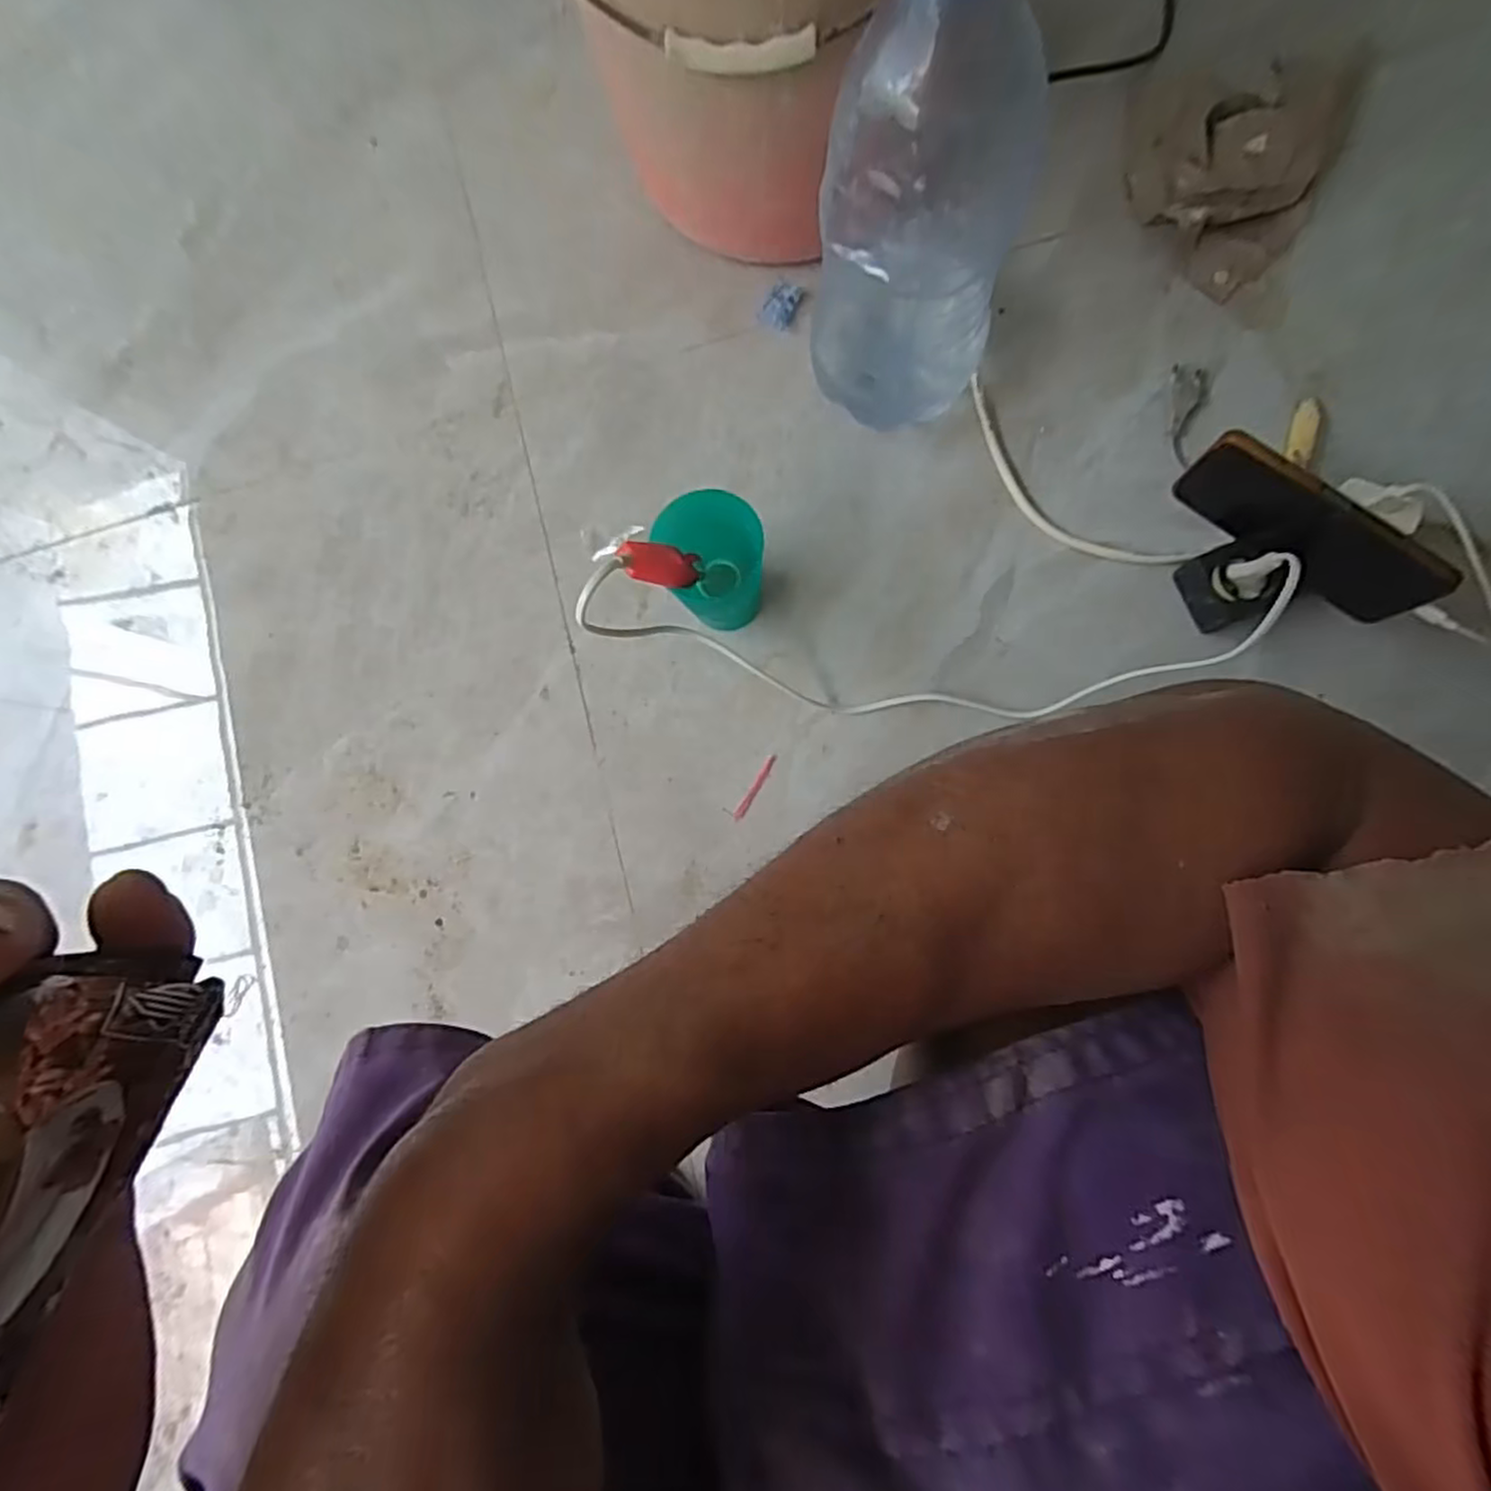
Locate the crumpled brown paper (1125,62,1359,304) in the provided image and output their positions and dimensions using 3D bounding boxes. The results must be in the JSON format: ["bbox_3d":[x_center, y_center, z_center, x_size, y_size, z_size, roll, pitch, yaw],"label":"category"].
[{"bbox_3d":[0.383,-0.465,0.574,0.158,0.042,0.173,22,86,8],"label":"crumpled brown paper"}]

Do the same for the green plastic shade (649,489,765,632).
[{"bbox_3d":[-0.020,-0.134,0.541,0.070,0.113,0.072,-17,82,4],"label":"green plastic shade"}]

